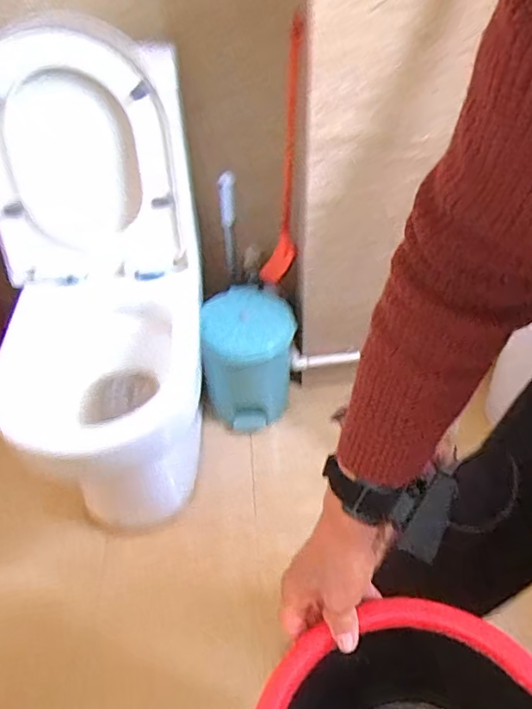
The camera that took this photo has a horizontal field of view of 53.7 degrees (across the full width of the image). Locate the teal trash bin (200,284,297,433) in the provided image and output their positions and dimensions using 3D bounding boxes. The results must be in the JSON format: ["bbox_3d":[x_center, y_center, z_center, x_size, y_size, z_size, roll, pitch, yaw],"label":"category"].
[{"bbox_3d":[-0.036,0.015,1.188,0.194,0.273,0.205,-5,43,-3],"label":"teal trash bin"}]

